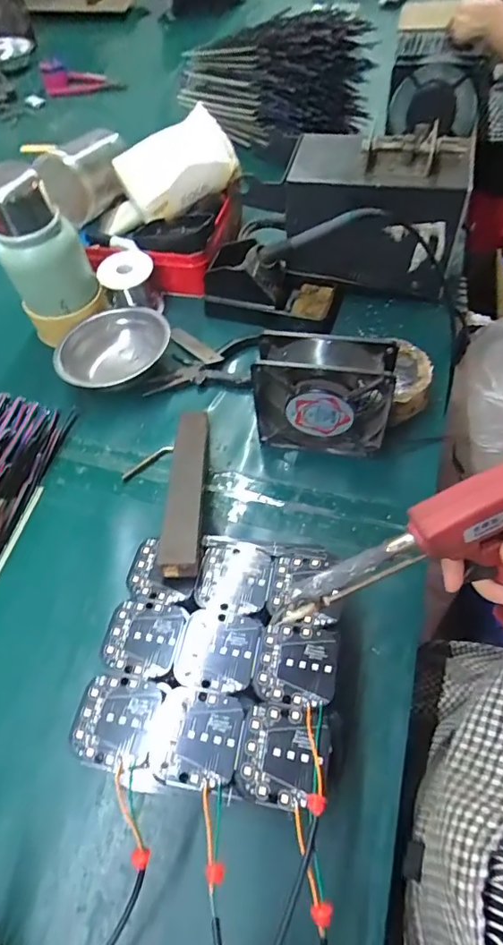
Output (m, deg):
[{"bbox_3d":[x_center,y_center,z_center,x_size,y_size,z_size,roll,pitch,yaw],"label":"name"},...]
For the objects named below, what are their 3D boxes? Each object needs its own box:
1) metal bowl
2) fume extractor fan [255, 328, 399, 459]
[{"bbox_3d":[-0.151,-0.128,0.567,0.103,0.051,0.123,18,61,15],"label":"metal bowl"},{"bbox_3d":[0.065,-0.068,0.464,0.118,0.120,0.041,9,58,10],"label":"fume extractor fan"}]

